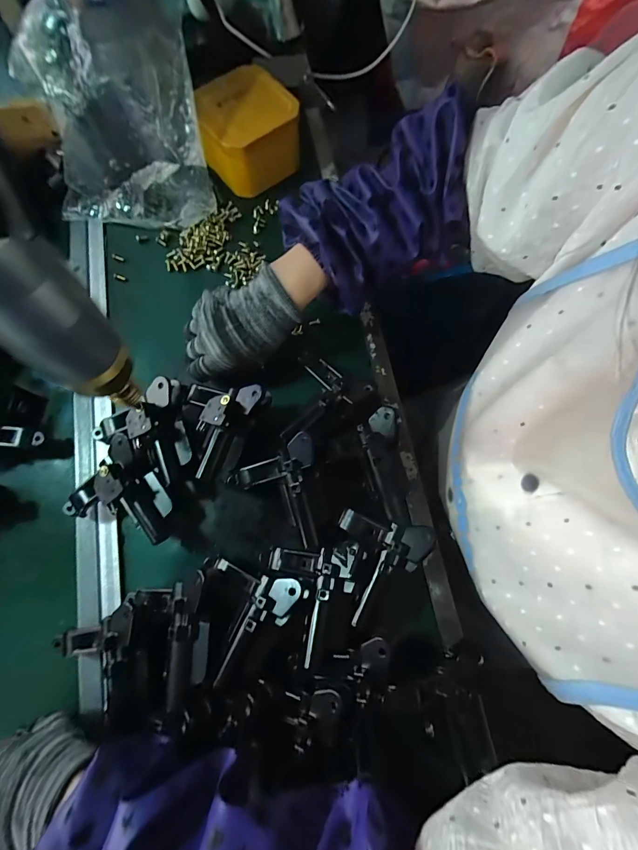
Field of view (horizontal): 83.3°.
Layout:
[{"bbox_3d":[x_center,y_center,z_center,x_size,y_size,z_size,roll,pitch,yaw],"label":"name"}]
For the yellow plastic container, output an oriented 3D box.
[{"bbox_3d":[-0.080,-0.337,0.414,0.105,0.063,0.119,-32,76,-7],"label":"yellow plastic container"}]

